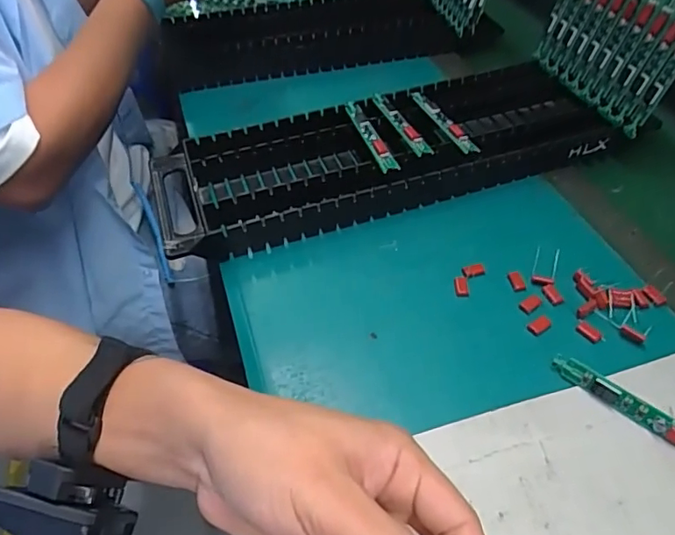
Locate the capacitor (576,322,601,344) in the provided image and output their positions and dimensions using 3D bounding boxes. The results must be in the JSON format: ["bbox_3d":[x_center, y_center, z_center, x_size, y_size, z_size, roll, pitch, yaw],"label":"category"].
[{"bbox_3d":[0.176,0.045,0.372,0.010,0.004,0.017,-34,55,-26],"label":"capacitor"}]

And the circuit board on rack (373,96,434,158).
[{"bbox_3d":[0.057,-0.137,0.496,0.014,0.007,0.105,-18,49,-14],"label":"circuit board on rack"}]

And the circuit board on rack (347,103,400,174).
[{"bbox_3d":[0.028,-0.122,0.484,0.015,0.012,0.104,-17,49,-13],"label":"circuit board on rack"}]

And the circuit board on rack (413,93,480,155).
[{"bbox_3d":[0.097,-0.139,0.496,0.018,0.013,0.106,-17,49,-13],"label":"circuit board on rack"}]

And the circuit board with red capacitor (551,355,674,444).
[{"bbox_3d":[0.185,0.089,0.328,0.108,0.011,0.011,34,57,29],"label":"circuit board with red capacitor"}]

